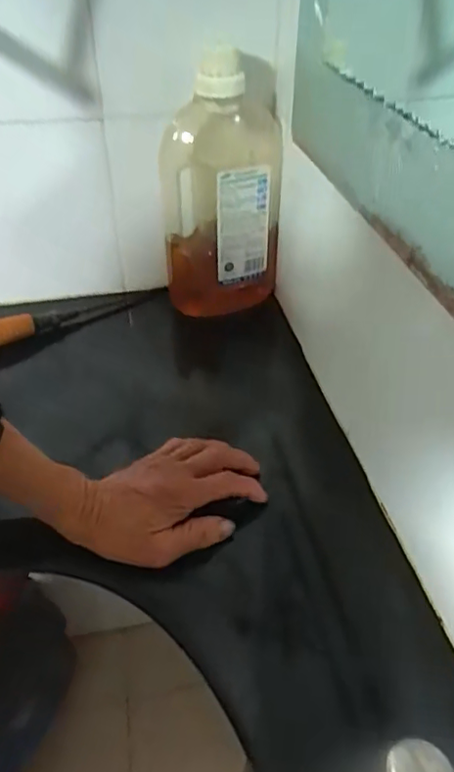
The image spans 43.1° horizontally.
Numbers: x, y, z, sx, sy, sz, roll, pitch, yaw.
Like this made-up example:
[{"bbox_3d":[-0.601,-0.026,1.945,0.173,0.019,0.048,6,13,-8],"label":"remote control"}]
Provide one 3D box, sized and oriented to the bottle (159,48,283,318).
[{"bbox_3d":[-0.005,-0.189,0.577,0.117,0.233,0.092,-1,40,-2],"label":"bottle"}]

